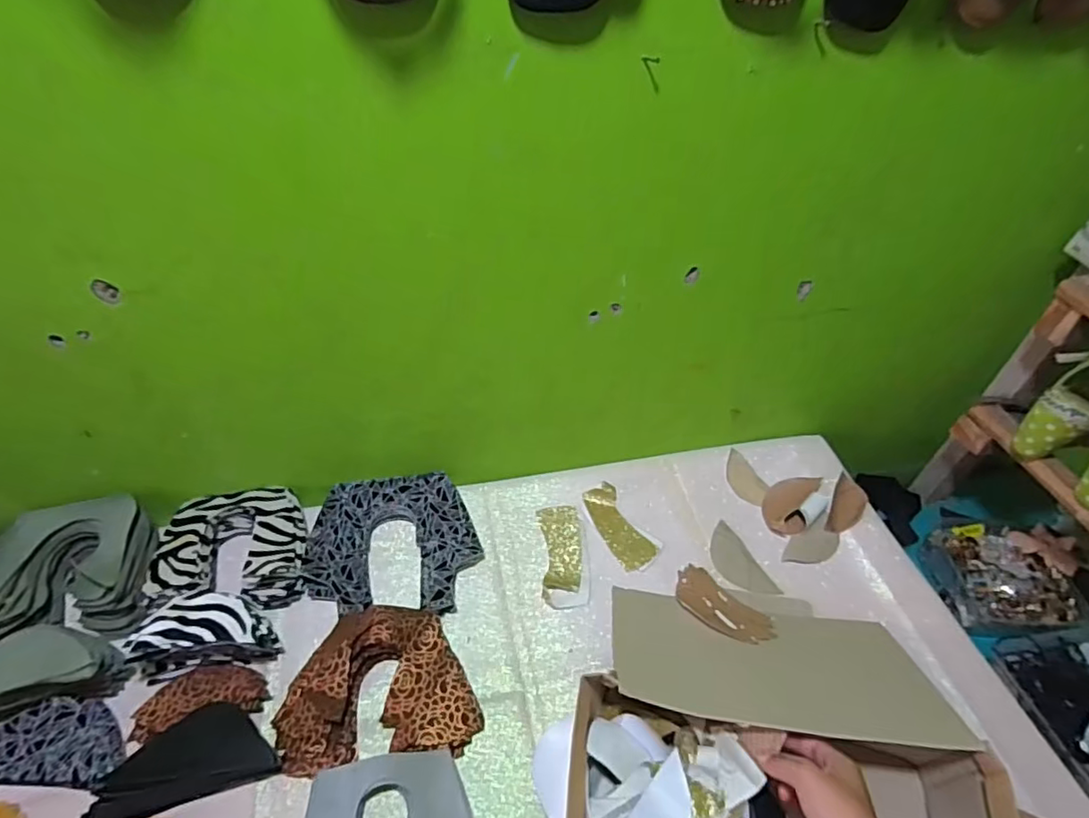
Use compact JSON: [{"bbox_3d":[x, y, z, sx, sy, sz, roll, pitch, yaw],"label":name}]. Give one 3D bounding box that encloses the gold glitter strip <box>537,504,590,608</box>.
[{"bbox_3d":[0.027,0.180,0.708,0.062,0.010,0.140,0,45,-5],"label":"gold glitter strip"}]

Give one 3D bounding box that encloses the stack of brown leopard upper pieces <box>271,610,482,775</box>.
[{"bbox_3d":[-0.164,0.275,0.571,0.191,0.041,0.137,-3,45,-7],"label":"stack of brown leopard upper pieces"}]

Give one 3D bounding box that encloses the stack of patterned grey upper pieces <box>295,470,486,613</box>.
[{"bbox_3d":[-0.180,0.164,0.690,0.193,0.038,0.178,0,45,-5],"label":"stack of patterned grey upper pieces"}]

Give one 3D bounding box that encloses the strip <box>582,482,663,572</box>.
[{"bbox_3d":[0.096,0.149,0.733,0.058,0.018,0.122,-23,51,-25],"label":"strip"}]

